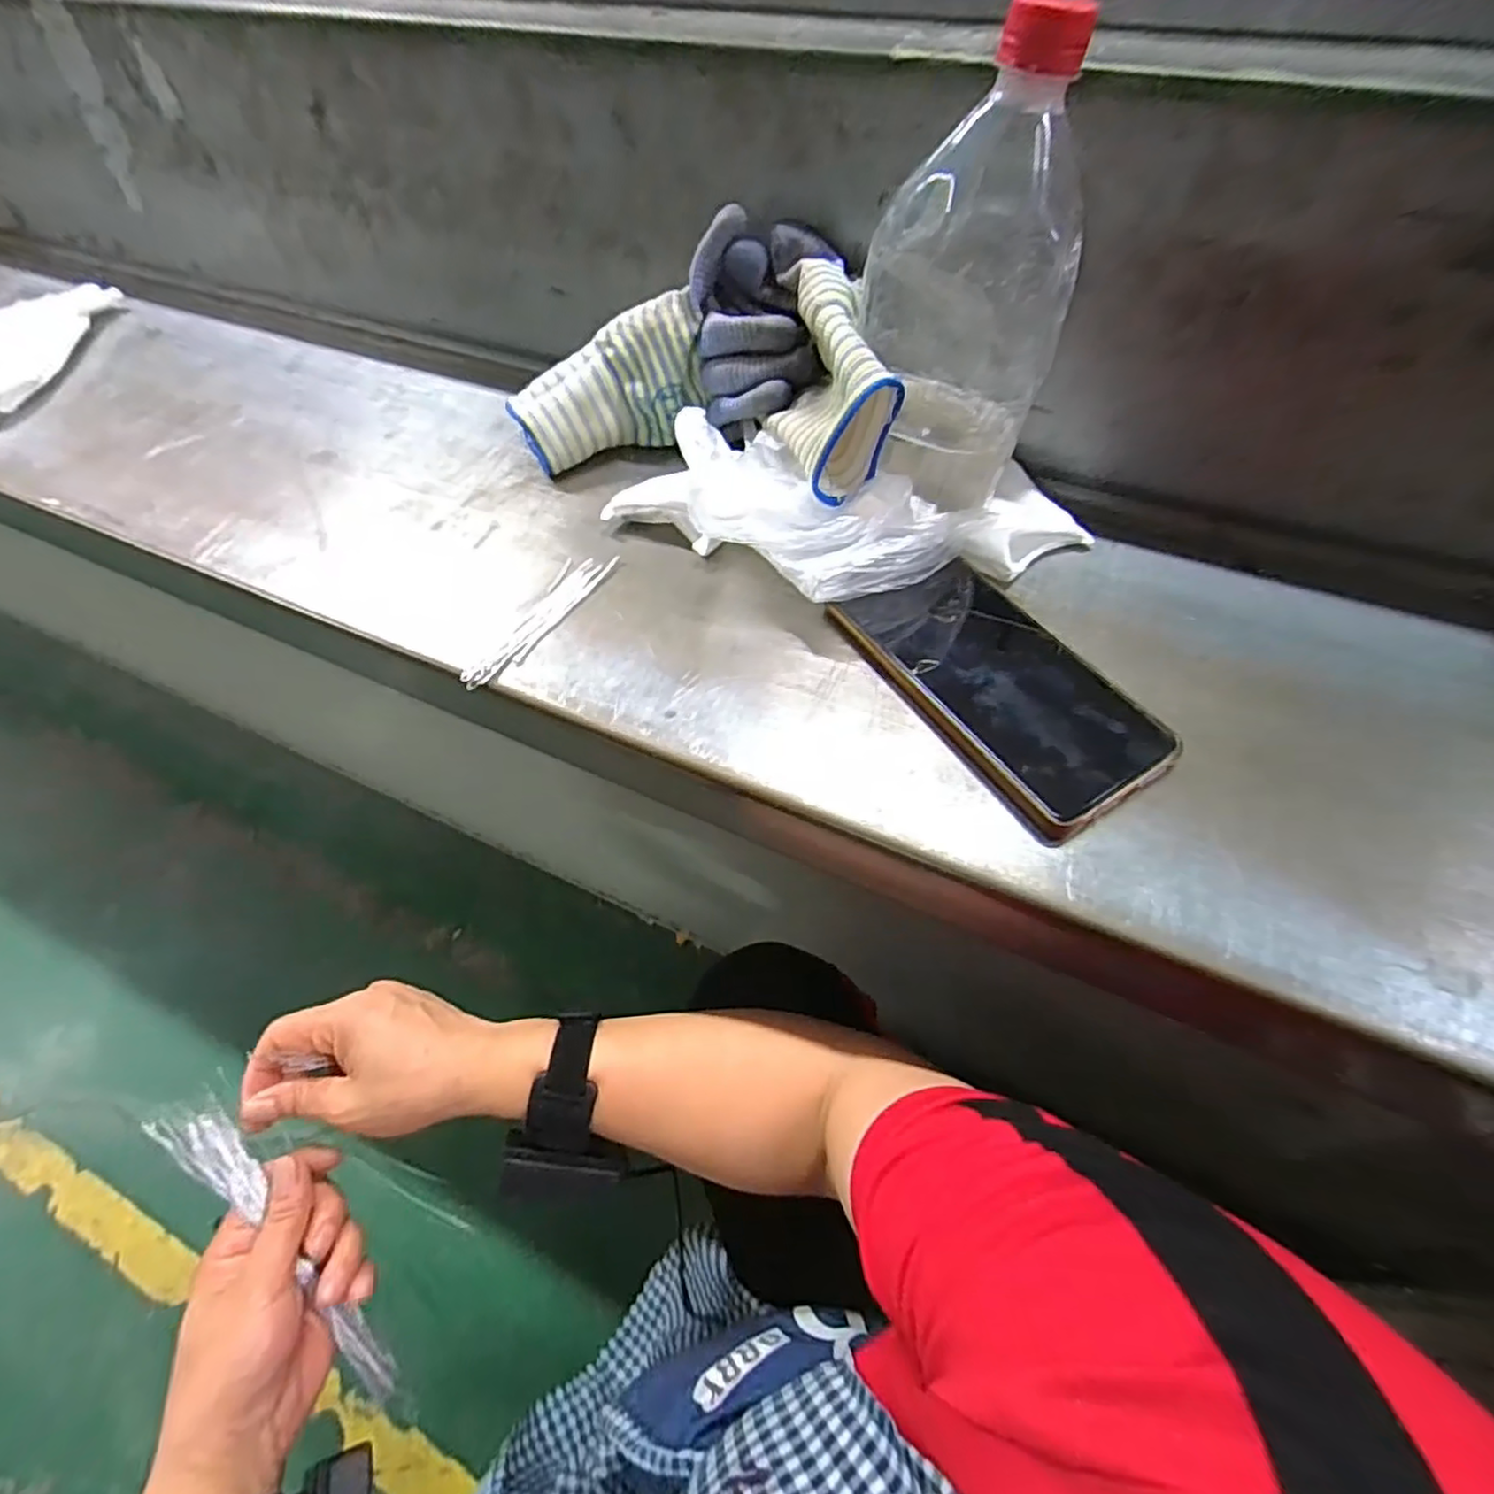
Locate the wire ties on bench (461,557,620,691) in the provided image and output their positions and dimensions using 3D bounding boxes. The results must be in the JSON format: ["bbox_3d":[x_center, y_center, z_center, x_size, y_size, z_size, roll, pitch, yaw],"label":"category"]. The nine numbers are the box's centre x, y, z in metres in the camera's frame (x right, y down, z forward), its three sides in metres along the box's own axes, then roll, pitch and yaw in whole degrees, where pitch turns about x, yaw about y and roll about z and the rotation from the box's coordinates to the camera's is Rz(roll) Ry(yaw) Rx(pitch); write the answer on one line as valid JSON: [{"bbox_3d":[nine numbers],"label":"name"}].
[{"bbox_3d":[-0.109,-0.069,0.366,0.026,0.004,0.105,22,57,16],"label":"wire ties on bench"}]

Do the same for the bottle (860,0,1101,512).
[{"bbox_3d":[0.099,-0.203,0.321,0.084,0.194,0.069,9,55,8],"label":"bottle"}]

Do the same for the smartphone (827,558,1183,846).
[{"bbox_3d":[0.114,-0.035,0.325,0.078,0.016,0.162,-27,58,-17],"label":"smartphone"}]

